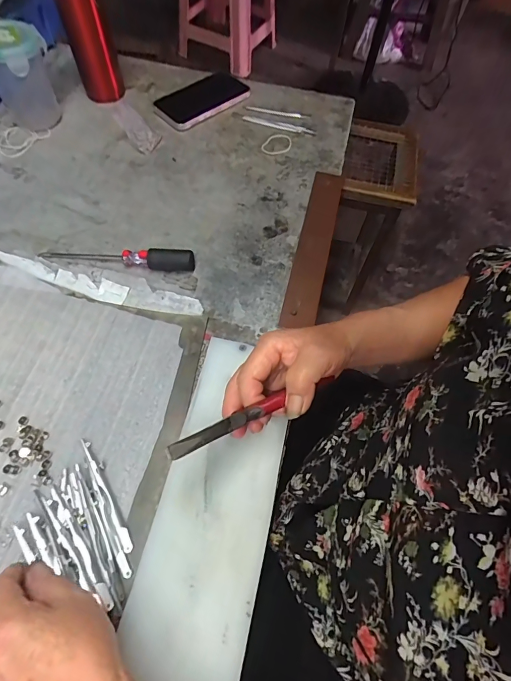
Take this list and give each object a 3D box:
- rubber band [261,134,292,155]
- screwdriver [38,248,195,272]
[{"bbox_3d":[0.031,-0.283,0.551,0.047,0.004,0.039,-14,68,-4],"label":"rubber band"},{"bbox_3d":[-0.162,-0.099,0.444,0.181,0.022,0.019,5,61,0],"label":"screwdriver"}]

